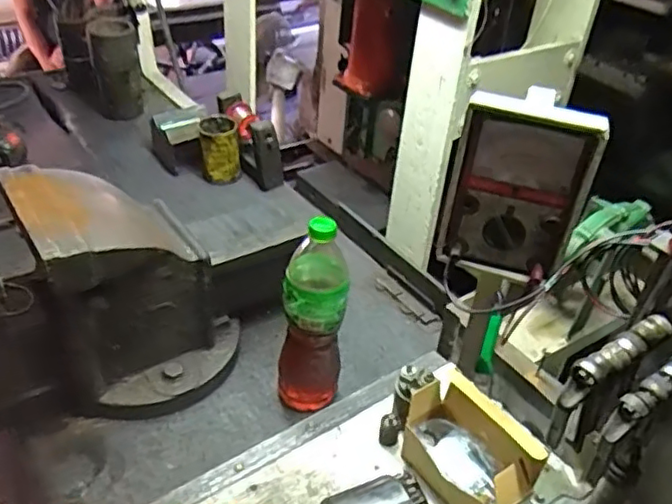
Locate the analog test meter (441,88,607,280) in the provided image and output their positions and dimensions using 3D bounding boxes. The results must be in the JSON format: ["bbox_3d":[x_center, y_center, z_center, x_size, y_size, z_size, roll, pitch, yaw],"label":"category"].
[{"bbox_3d":[0.170,-0.059,0.598,0.126,0.169,0.057,21,41,19],"label":"analog test meter"}]

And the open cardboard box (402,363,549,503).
[{"bbox_3d":[0.142,0.216,0.682,0.081,0.110,0.145,-19,44,-28],"label":"open cardboard box"}]

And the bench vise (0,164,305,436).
[{"bbox_3d":[-0.275,0.045,0.760,0.512,0.257,0.182,-18,43,-26],"label":"bench vise"}]

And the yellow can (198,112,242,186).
[{"bbox_3d":[-0.223,-0.198,1.208,0.072,0.100,0.081,-5,39,-13],"label":"yellow can"}]

